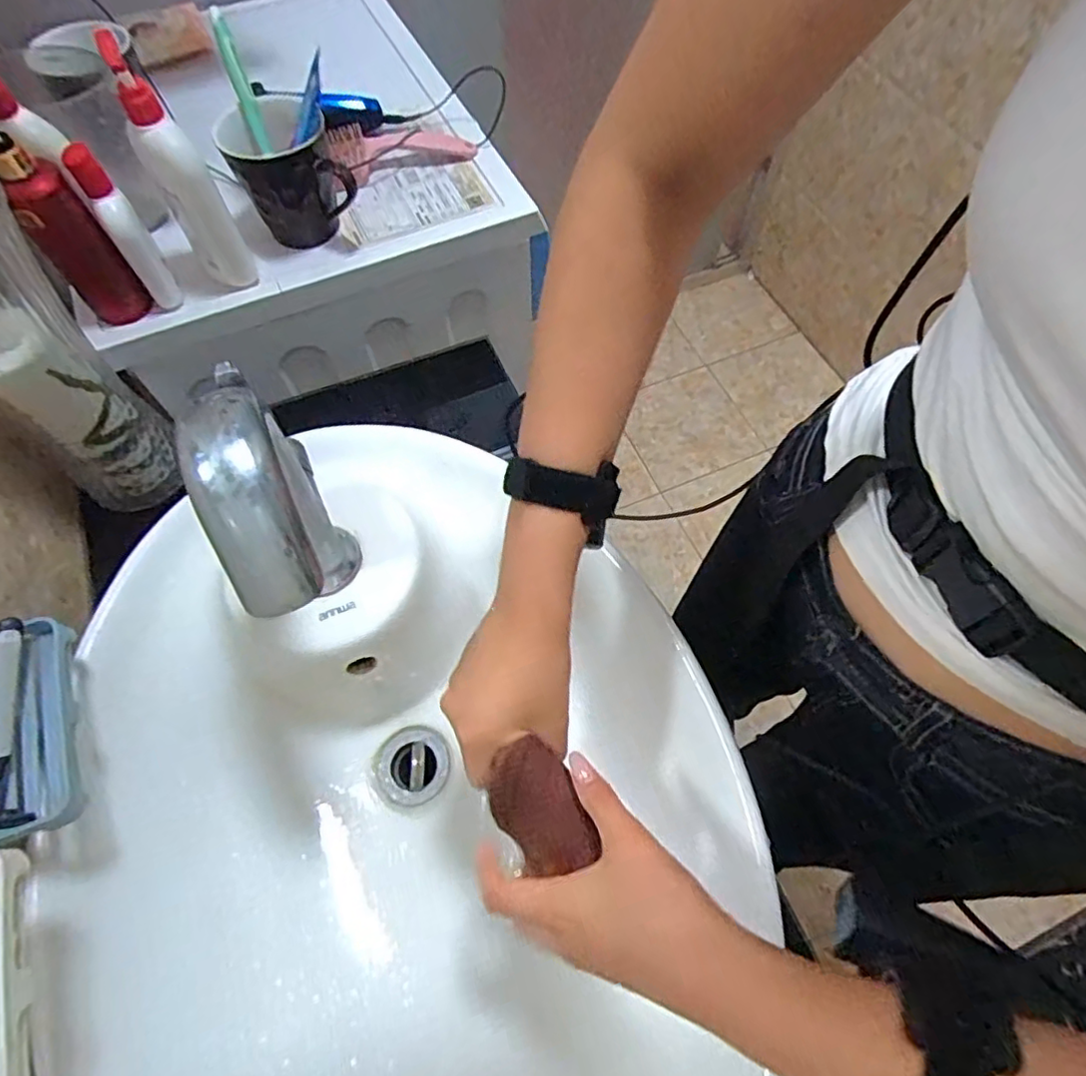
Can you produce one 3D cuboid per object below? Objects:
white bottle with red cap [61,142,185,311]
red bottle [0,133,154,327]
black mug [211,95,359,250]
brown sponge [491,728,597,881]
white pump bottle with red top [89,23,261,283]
[{"bbox_3d":[-0.368,-0.270,0.552,0.031,0.147,0.031,-36,68,-17],"label":"white bottle with red cap"},{"bbox_3d":[-0.418,-0.276,0.532,0.051,0.191,0.059,-41,69,-19],"label":"red bottle"},{"bbox_3d":[-0.248,-0.350,0.618,0.097,0.105,0.109,-27,65,-13],"label":"black mug"},{"bbox_3d":[-0.004,0.145,0.337,0.044,0.015,0.063,-21,67,-8],"label":"brown sponge"},{"bbox_3d":[-0.312,-0.305,0.542,0.062,0.185,0.039,30,66,15],"label":"white pump bottle with red top"}]

